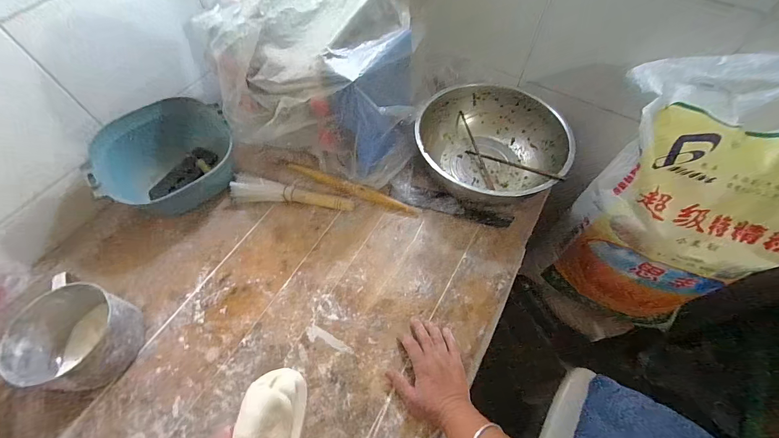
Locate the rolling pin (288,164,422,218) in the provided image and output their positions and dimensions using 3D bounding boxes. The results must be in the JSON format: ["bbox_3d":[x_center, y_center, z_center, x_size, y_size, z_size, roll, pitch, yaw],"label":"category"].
[{"bbox_3d":[-0.081,-0.066,0.703,0.306,0.029,0.025,20,60,12],"label":"rolling pin"}]

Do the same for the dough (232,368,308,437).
[{"bbox_3d":[-0.157,0.282,0.440,0.070,0.078,0.152,-4,58,-3],"label":"dough"}]

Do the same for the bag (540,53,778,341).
[{"bbox_3d":[0.648,-0.040,0.767,0.379,0.599,0.389,-24,63,-13],"label":"bag"}]

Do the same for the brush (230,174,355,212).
[{"bbox_3d":[-0.198,-0.050,0.682,0.251,0.038,0.053,7,59,4],"label":"brush"}]

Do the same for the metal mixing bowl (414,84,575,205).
[{"bbox_3d":[0.212,-0.157,0.711,0.303,0.108,0.272,15,59,9],"label":"metal mixing bowl"}]

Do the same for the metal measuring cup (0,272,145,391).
[{"bbox_3d":[-0.474,0.182,0.511,0.144,0.085,0.140,0,58,0],"label":"metal measuring cup"}]

